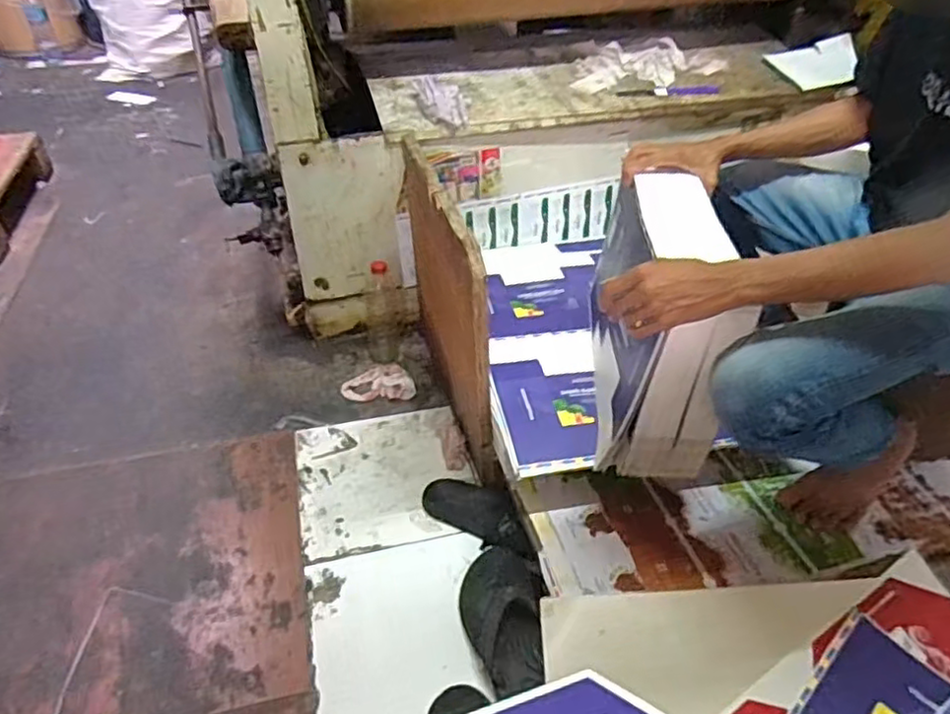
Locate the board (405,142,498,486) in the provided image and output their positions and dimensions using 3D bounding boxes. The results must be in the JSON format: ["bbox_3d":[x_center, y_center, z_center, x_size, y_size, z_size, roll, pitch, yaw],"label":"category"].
[{"bbox_3d":[-0.053,-0.094,1.164,0.022,0.429,0.522,-11,42,-12],"label":"board"}]

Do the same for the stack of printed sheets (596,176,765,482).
[{"bbox_3d":[0.258,-0.060,0.964,0.144,0.274,0.364,3,41,4],"label":"stack of printed sheets"}]

